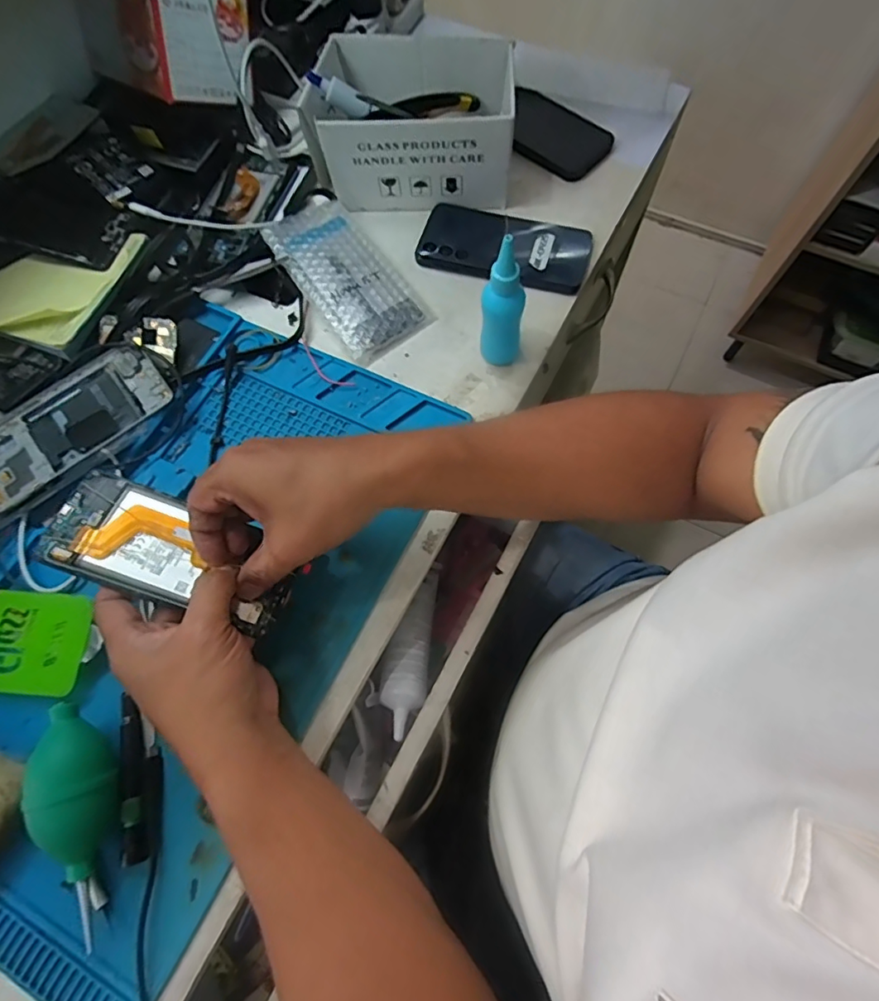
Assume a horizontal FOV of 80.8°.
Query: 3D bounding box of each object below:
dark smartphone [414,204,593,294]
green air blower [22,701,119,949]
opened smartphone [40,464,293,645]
[{"bbox_3d":[0.062,-0.255,0.506,0.167,0.011,0.086,17,71,9],"label":"dark smartphone"},{"bbox_3d":[-0.226,0.199,0.326,0.043,0.044,0.138,-22,70,-6],"label":"green air blower"},{"bbox_3d":[-0.183,0.036,0.361,0.161,0.012,0.070,22,60,-5],"label":"opened smartphone"}]

